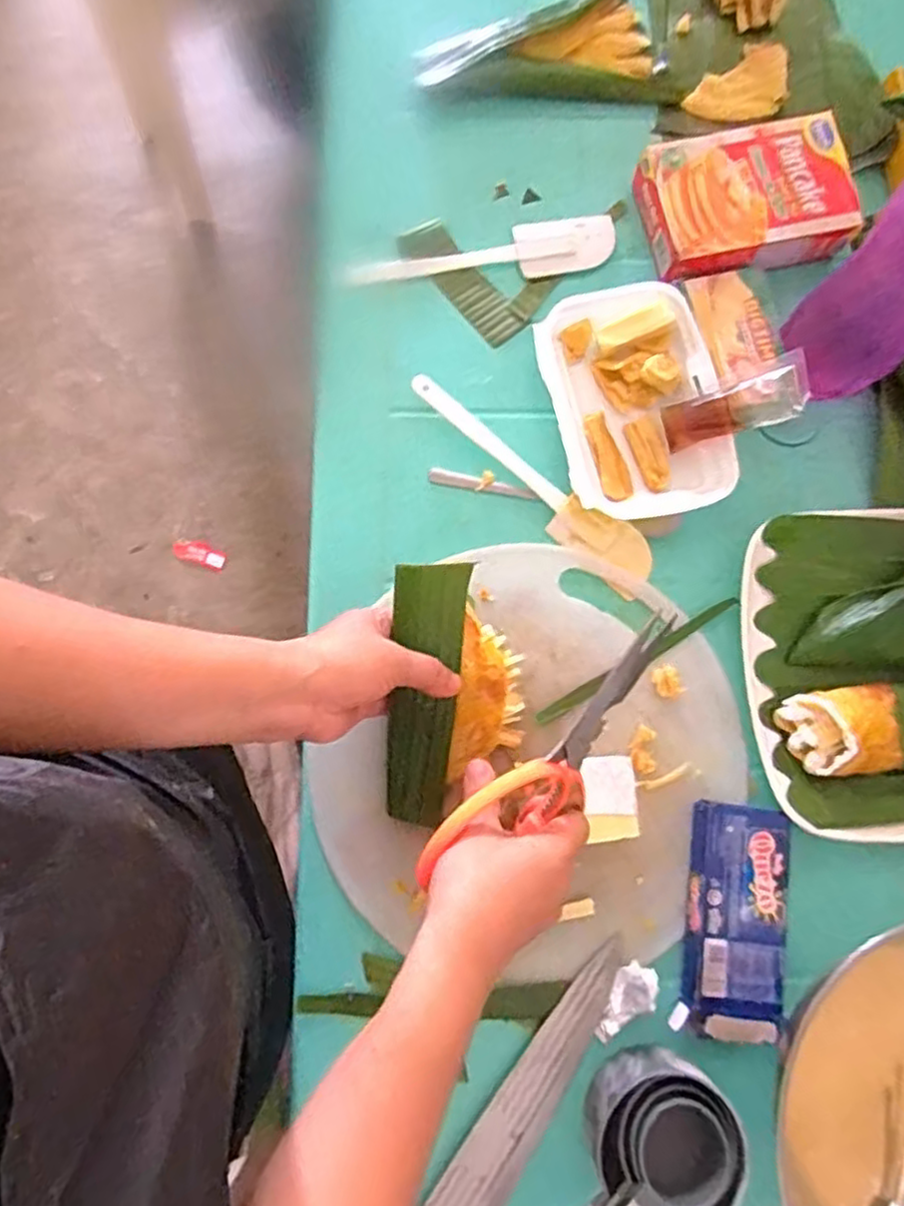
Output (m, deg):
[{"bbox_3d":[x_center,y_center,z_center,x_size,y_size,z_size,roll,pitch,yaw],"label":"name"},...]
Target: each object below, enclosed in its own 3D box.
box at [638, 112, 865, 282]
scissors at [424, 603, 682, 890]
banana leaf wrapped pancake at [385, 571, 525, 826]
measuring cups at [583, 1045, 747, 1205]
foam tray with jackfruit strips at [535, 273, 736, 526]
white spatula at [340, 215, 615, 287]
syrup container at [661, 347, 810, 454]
[{"bbox_3d":[0.240,-0.326,0.575,0.163,0.040,0.111,-13,77,-2],"label":"box"},{"bbox_3d":[0.065,0.086,0.406,0.174,0.022,0.066,-43,124,-2],"label":"scissors"},{"bbox_3d":[0.001,0.060,0.479,0.085,0.035,0.170,1,96,7],"label":"banana leaf wrapped pancake"},{"bbox_3d":[0.108,0.350,0.417,0.090,0.050,0.156,36,80,8],"label":"measuring cups"},{"bbox_3d":[0.139,-0.157,0.543,0.123,0.025,0.180,-9,77,-1],"label":"foam tray with jackfruit strips"},{"bbox_3d":[0.025,-0.282,0.578,0.225,0.007,0.050,-14,77,-2],"label":"white spatula"},{"bbox_3d":[0.210,-0.145,0.524,0.102,0.011,0.044,-18,76,28],"label":"syrup container"}]

